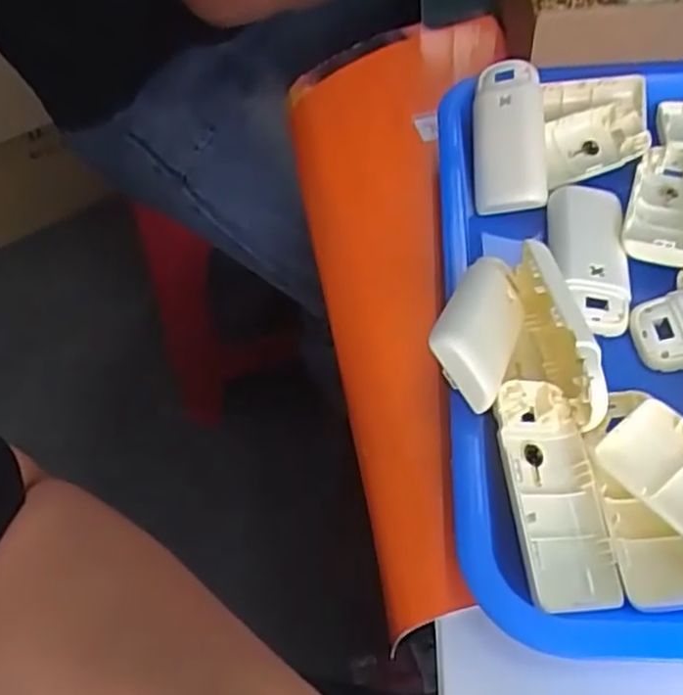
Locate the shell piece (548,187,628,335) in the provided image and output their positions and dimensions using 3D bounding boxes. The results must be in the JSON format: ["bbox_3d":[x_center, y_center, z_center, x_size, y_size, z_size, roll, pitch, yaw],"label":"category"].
[{"bbox_3d":[0.144,-0.056,0.425,0.043,0.015,0.108,5,55,7],"label":"shell piece"}]

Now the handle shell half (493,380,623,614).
[{"bbox_3d":[0.097,0.065,0.336,0.043,0.026,0.103,-5,54,0],"label":"handle shell half"}]

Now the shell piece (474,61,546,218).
[{"bbox_3d":[0.107,-0.135,0.468,0.044,0.013,0.101,2,74,5],"label":"shell piece"}]

